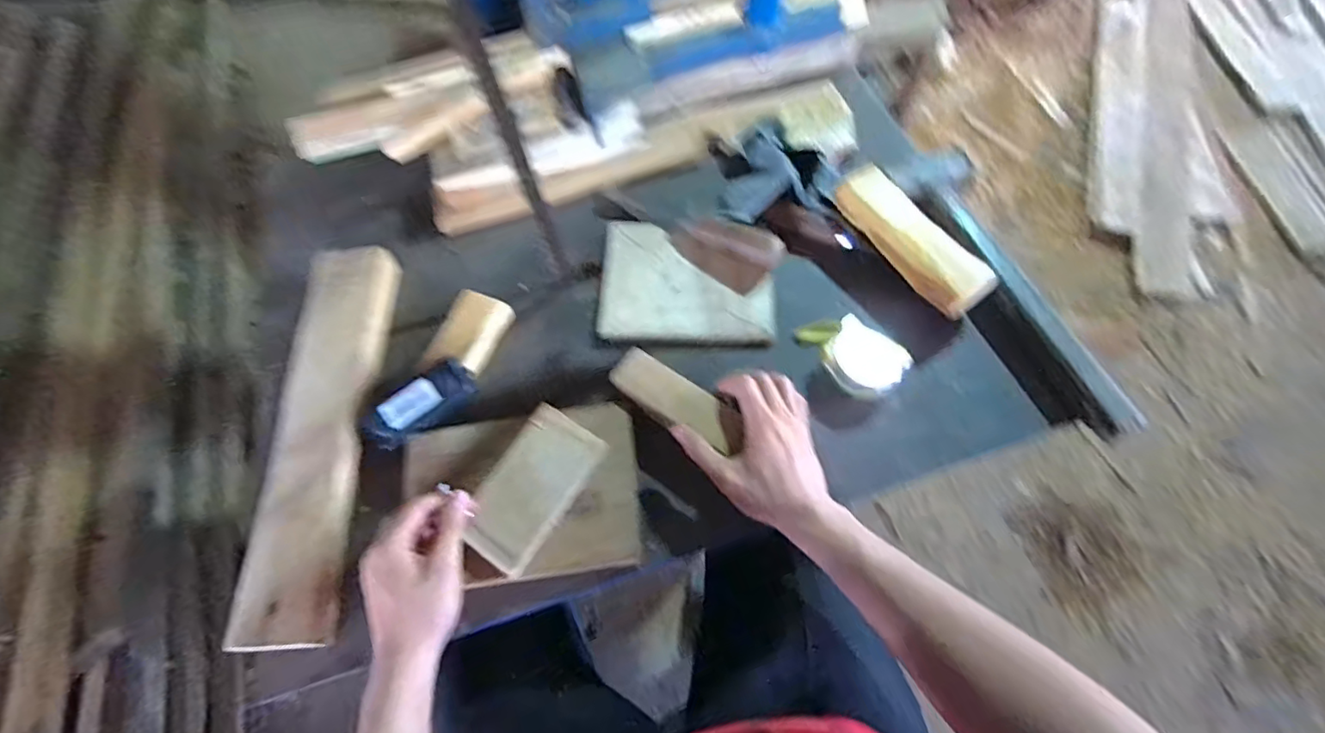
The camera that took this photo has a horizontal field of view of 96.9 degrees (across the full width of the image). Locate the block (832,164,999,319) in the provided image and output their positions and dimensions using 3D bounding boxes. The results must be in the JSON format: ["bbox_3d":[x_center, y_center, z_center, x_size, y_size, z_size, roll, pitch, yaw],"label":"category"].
[{"bbox_3d":[0.259,-0.132,0.608,0.057,0.040,0.180,-32,64,-12],"label":"block"}]

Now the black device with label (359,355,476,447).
[{"bbox_3d":[-0.233,0.037,0.562,0.106,0.027,0.046,-33,65,-13],"label":"black device with label"}]

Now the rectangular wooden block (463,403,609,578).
[{"bbox_3d":[-0.115,0.104,0.514,0.076,0.008,0.134,30,71,12],"label":"rectangular wooden block"}]

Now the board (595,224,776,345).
[{"bbox_3d":[0.026,-0.095,0.634,0.181,0.020,0.146,1,62,5],"label":"board"}]

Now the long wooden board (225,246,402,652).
[{"bbox_3d":[-0.327,0.050,0.559,0.080,0.033,0.394,-2,67,0],"label":"long wooden board"}]

